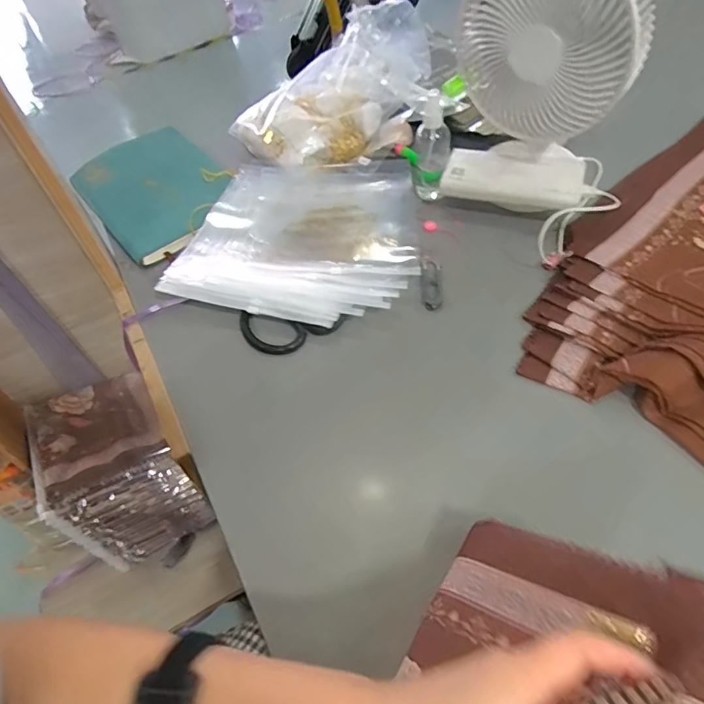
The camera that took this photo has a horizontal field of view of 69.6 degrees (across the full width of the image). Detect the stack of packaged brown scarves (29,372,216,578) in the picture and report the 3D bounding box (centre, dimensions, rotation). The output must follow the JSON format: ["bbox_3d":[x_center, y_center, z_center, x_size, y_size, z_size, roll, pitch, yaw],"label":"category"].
[{"bbox_3d":[-0.353,0.180,0.792,0.176,0.226,0.197,-30,55,-14],"label":"stack of packaged brown scarves"}]

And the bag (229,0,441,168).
[{"bbox_3d":[-0.025,-0.375,0.728,0.279,0.128,0.203,-40,57,-7],"label":"bag"}]

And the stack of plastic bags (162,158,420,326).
[{"bbox_3d":[-0.057,-0.146,0.613,0.272,0.032,0.269,6,52,11],"label":"stack of plastic bags"}]

